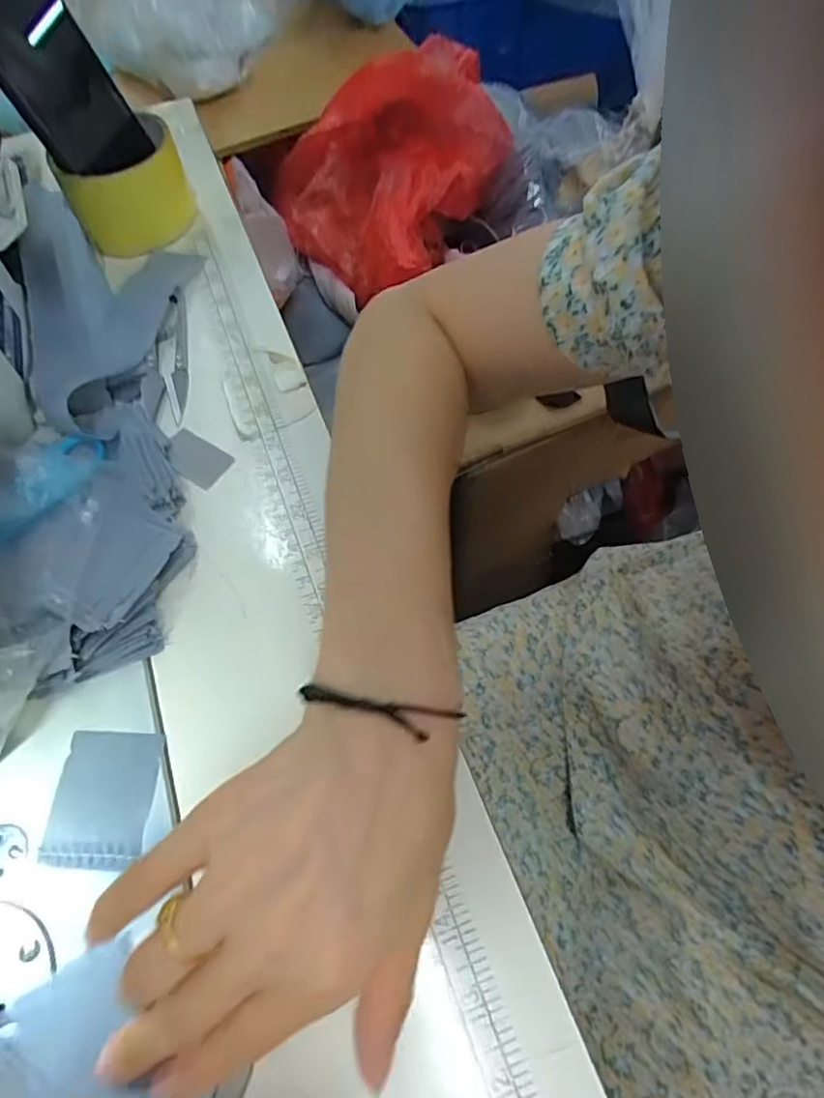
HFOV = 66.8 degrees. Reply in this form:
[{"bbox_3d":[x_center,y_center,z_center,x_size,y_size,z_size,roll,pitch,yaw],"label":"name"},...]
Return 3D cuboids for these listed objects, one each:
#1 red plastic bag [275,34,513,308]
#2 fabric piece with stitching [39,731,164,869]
[{"bbox_3d":[-0.010,-0.386,0.610,0.165,0.121,0.252,40,68,21],"label":"red plastic bag"},{"bbox_3d":[-0.132,0.105,0.267,0.041,0.004,0.053,-1,59,0],"label":"fabric piece with stitching"}]

